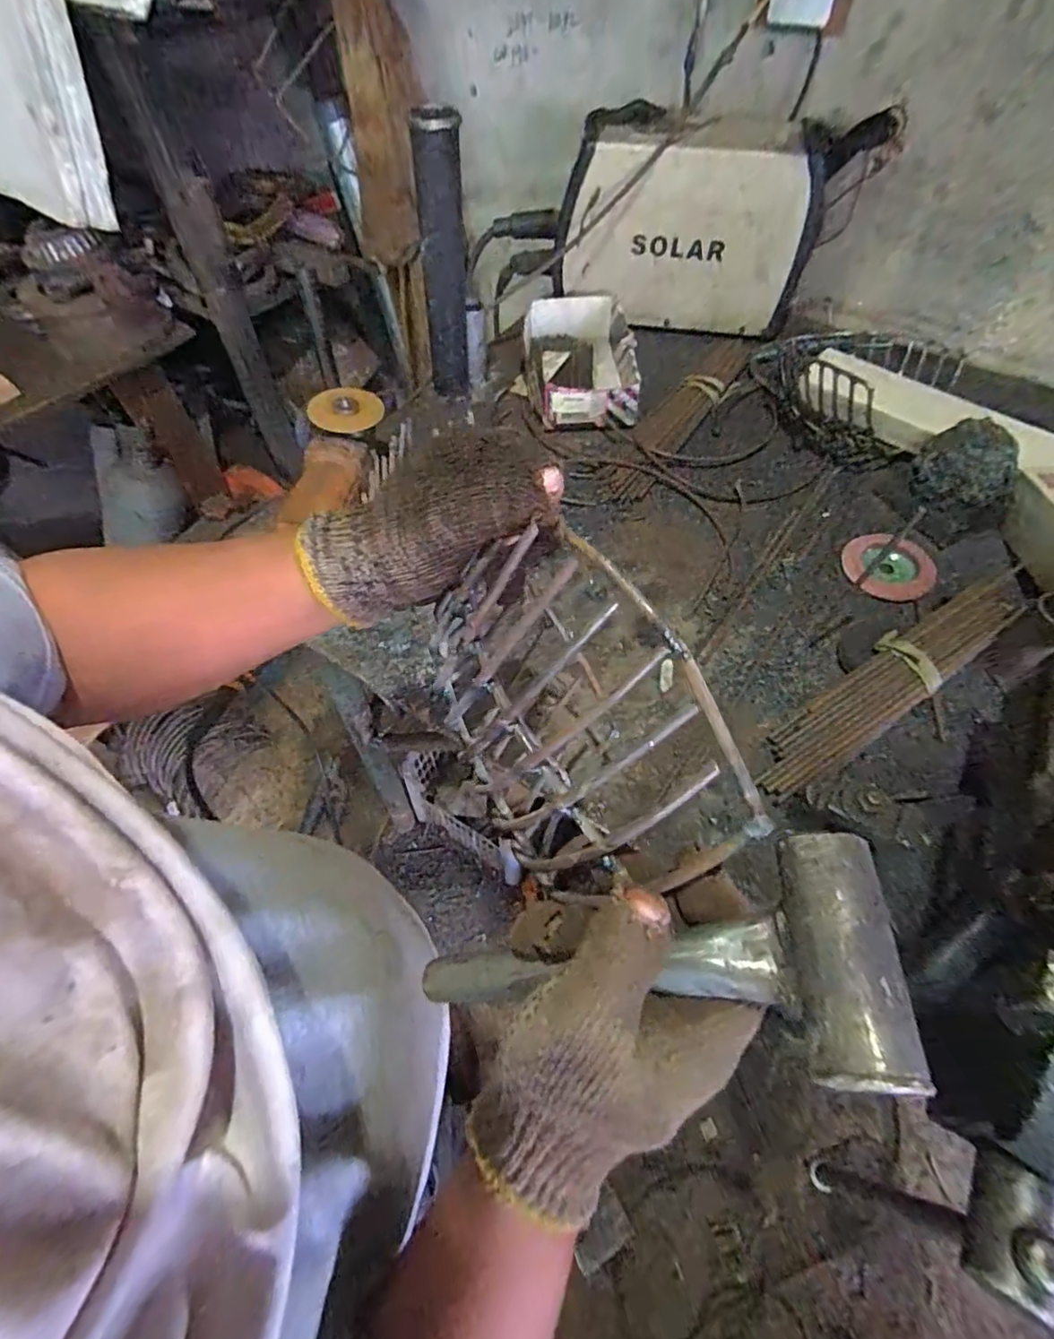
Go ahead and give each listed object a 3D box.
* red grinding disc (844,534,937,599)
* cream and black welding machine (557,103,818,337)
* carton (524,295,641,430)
[{"bbox_3d":[0.400,-0.115,0.639,0.089,0.014,0.083,-1,57,1],"label":"red grinding disc"},{"bbox_3d":[0.228,-0.625,0.823,0.356,0.218,0.105,7,57,6],"label":"cream and black welding machine"},{"bbox_3d":[0.073,-0.440,0.821,0.145,0.062,0.242,-1,57,0],"label":"carton"}]

